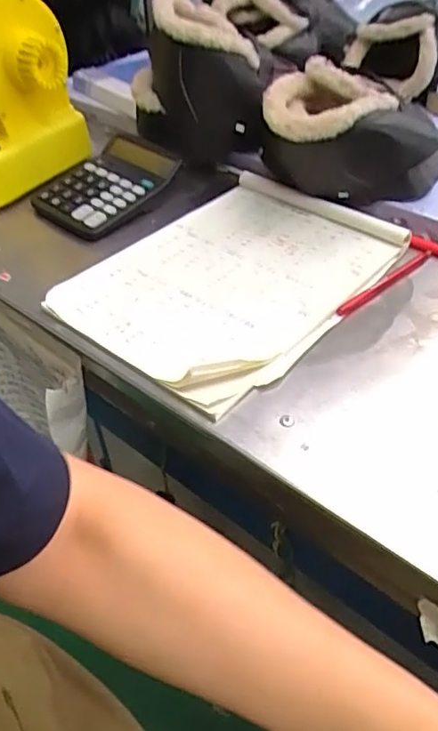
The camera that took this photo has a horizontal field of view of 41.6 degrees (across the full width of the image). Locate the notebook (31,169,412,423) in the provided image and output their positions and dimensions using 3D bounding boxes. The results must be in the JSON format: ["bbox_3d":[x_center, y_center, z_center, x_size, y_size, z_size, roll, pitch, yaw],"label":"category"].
[{"bbox_3d":[0.013,-0.092,0.546,0.221,0.022,0.293,28,52,28],"label":"notebook"}]

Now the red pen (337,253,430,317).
[{"bbox_3d":[0.155,-0.078,0.534,0.136,0.008,0.011,-33,54,-28],"label":"red pen"}]

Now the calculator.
[{"bbox_3d":[-0.130,-0.211,0.648,0.124,0.029,0.140,33,54,28],"label":"calculator"}]

